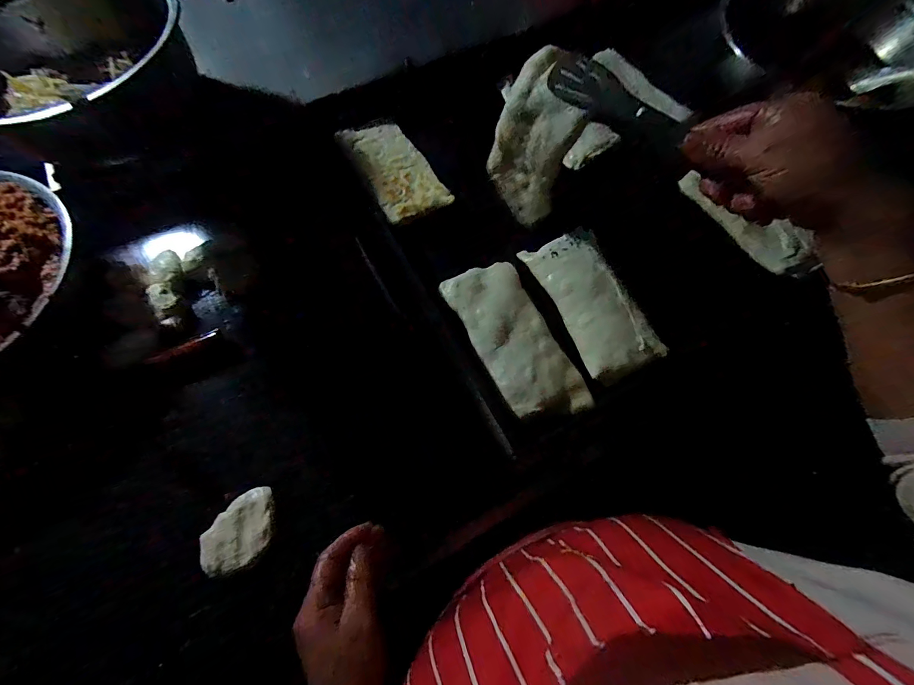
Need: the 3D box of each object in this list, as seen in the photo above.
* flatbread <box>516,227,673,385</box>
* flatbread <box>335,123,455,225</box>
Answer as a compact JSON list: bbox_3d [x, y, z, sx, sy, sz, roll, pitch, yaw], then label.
[{"bbox_3d":[0.153,-0.048,0.437,0.081,0.021,0.176,-24,72,-6],"label":"flatbread"},{"bbox_3d":[-0.081,-0.231,0.502,0.085,0.024,0.178,-28,73,-7],"label":"flatbread"}]

